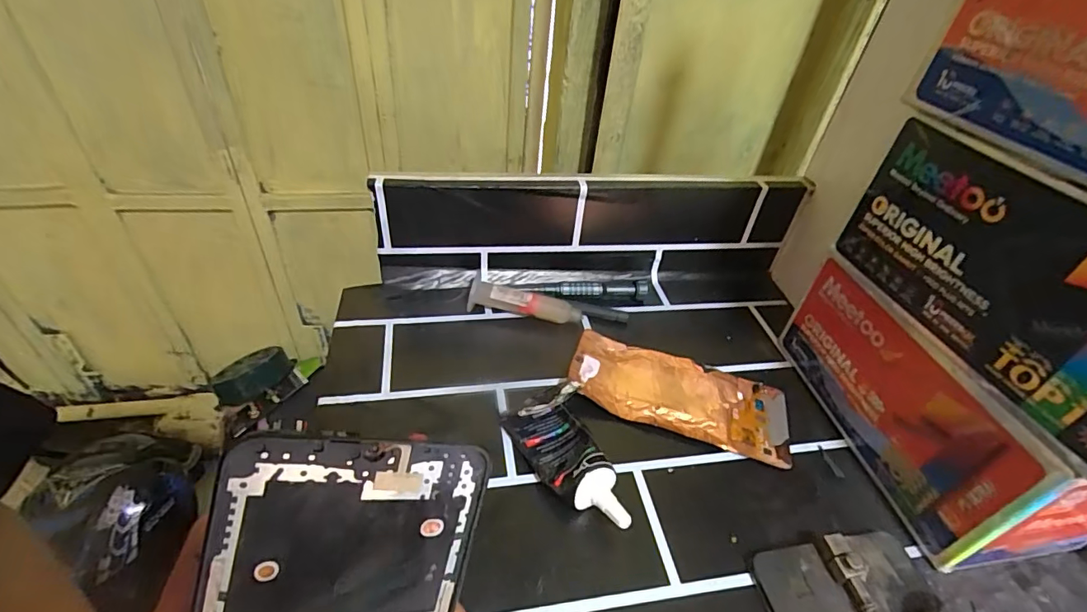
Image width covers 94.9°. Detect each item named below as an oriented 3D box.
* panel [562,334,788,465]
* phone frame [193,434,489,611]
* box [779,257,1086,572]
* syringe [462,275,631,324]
[{"bbox_3d":[0.093,0.060,0.347,0.149,0.009,0.067,15,42,9],"label":"panel"},{"bbox_3d":[-0.068,0.115,0.153,0.071,0.159,0.004,12,7,-27],"label":"phone frame"},{"bbox_3d":[0.241,0.053,0.309,0.080,0.095,0.176,-4,43,-12],"label":"box"},{"bbox_3d":[0.004,-0.002,0.392,0.124,0.021,0.018,7,42,0],"label":"syringe"}]

